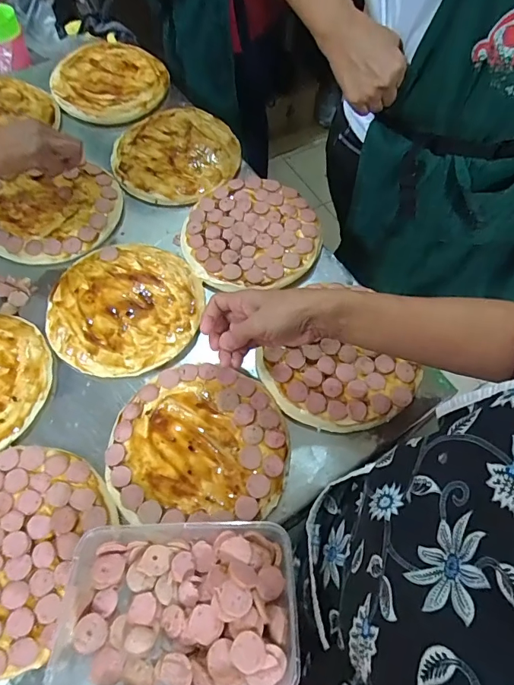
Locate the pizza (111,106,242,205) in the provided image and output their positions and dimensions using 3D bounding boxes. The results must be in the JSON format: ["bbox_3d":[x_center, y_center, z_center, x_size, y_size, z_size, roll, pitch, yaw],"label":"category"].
[{"bbox_3d":[-0.132,-0.310,0.697,0.200,0.024,0.193,3,64,2],"label":"pizza"}]

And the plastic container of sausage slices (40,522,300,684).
[{"bbox_3d":[-0.060,0.199,0.321,0.176,0.037,0.113,-1,64,0],"label":"plastic container of sausage slices"}]

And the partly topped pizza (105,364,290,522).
[{"bbox_3d":[-0.064,0.107,0.482,0.190,0.024,0.169,-1,64,0],"label":"partly topped pizza"}]

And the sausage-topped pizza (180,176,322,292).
[{"bbox_3d":[-0.011,-0.166,0.617,0.192,0.013,0.195,-7,64,-3],"label":"sausage-topped pizza"}]

